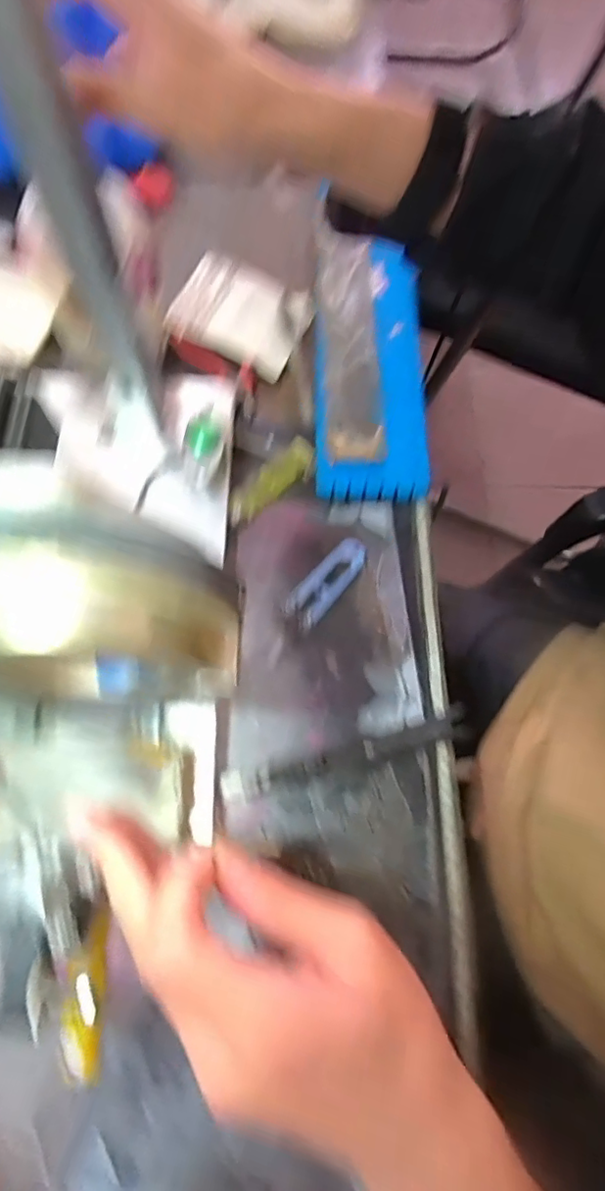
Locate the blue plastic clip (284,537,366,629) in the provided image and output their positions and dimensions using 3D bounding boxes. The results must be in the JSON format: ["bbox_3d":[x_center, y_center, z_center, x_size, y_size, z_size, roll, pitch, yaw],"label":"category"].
[{"bbox_3d":[0.019,-0.011,0.395,0.025,0.006,0.071,40,73,11],"label":"blue plastic clip"}]

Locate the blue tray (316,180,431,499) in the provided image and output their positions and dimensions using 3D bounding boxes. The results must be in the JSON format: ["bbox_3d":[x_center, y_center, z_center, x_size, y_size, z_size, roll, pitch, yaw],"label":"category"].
[{"bbox_3d":[0.054,-0.188,0.449,0.083,0.018,0.239,1,70,-2],"label":"blue tray"}]

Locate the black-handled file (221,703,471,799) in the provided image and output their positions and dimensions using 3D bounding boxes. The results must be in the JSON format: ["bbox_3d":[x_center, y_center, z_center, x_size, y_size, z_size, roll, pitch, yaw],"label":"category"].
[{"bbox_3d":[0.029,0.099,0.356,0.156,0.009,0.018,-14,71,-8],"label":"black-handled file"}]

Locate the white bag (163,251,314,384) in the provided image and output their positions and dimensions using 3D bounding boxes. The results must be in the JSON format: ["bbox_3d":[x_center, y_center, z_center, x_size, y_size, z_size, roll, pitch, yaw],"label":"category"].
[{"bbox_3d":[-0.050,-0.226,0.455,0.099,0.020,0.075,22,71,5],"label":"white bag"}]

